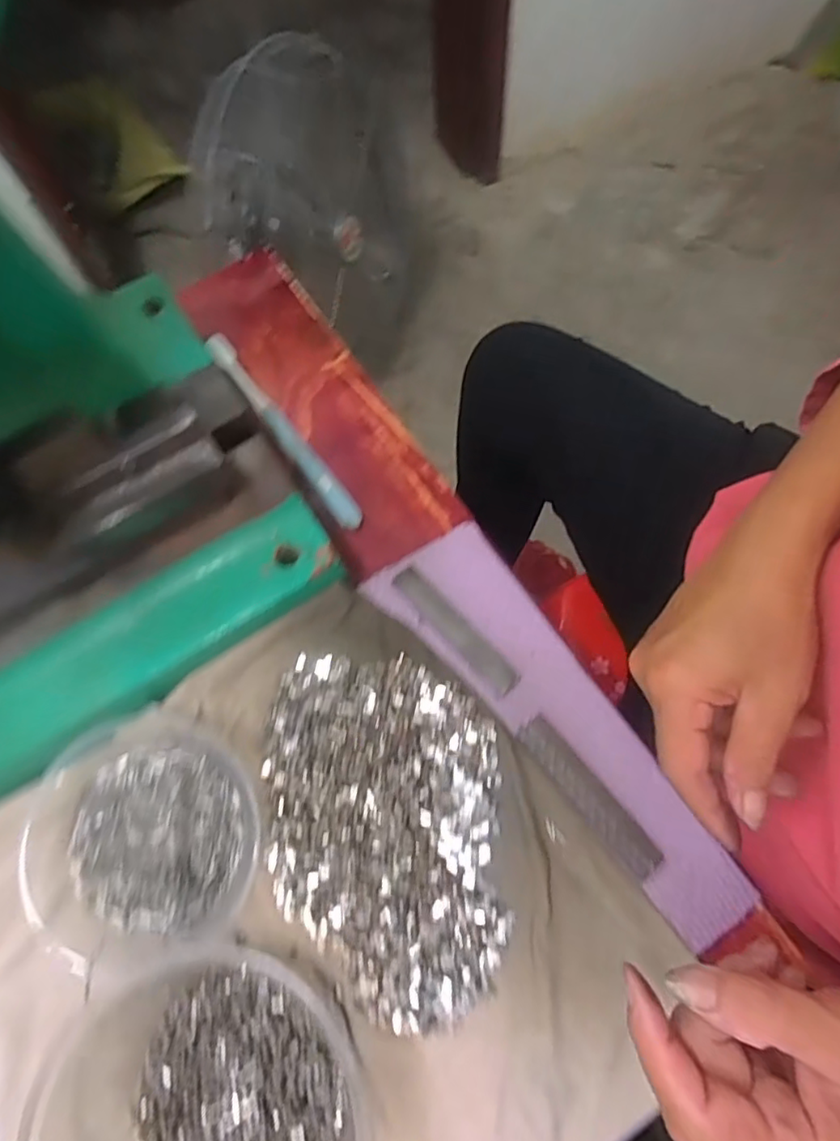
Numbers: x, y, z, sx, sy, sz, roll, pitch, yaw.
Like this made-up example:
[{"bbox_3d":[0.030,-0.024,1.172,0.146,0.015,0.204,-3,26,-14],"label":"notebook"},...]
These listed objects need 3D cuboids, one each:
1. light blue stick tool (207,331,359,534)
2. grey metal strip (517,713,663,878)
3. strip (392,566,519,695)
[{"bbox_3d":[-0.098,-0.102,0.424,0.019,0.021,0.179,-36,73,-10],"label":"light blue stick tool"},{"bbox_3d":[0.094,0.124,0.333,0.023,0.005,0.097,-31,70,-30],"label":"grey metal strip"},{"bbox_3d":[0.021,0.036,0.373,0.018,0.007,0.098,-42,74,-11],"label":"strip"}]

